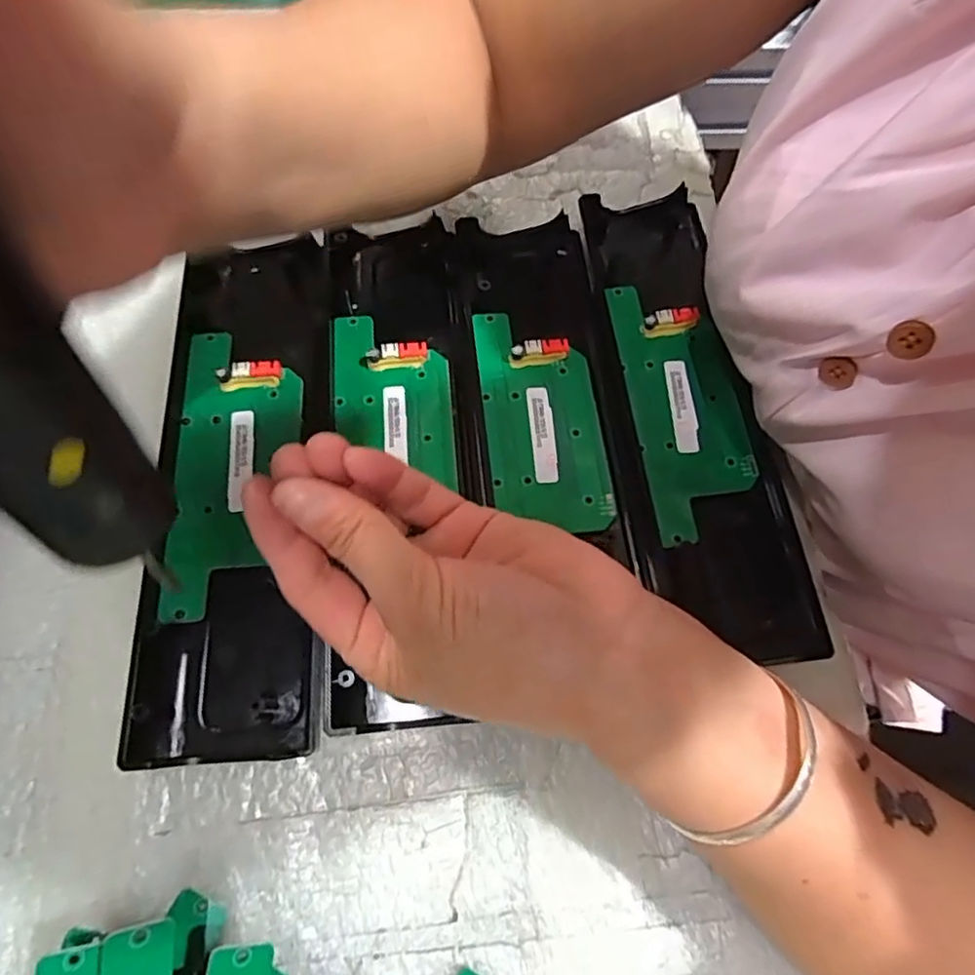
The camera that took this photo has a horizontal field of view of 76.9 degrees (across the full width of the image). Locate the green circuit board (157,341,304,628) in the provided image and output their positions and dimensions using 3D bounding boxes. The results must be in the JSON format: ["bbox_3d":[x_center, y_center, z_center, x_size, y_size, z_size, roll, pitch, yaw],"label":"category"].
[{"bbox_3d":[-0.116,-0.008,0.274,0.052,0.010,0.128,2,70,-1],"label":"green circuit board"}]

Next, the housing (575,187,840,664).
[{"bbox_3d":[0.097,-0.042,0.305,0.068,0.026,0.246,-6,70,-4],"label":"housing"}]

